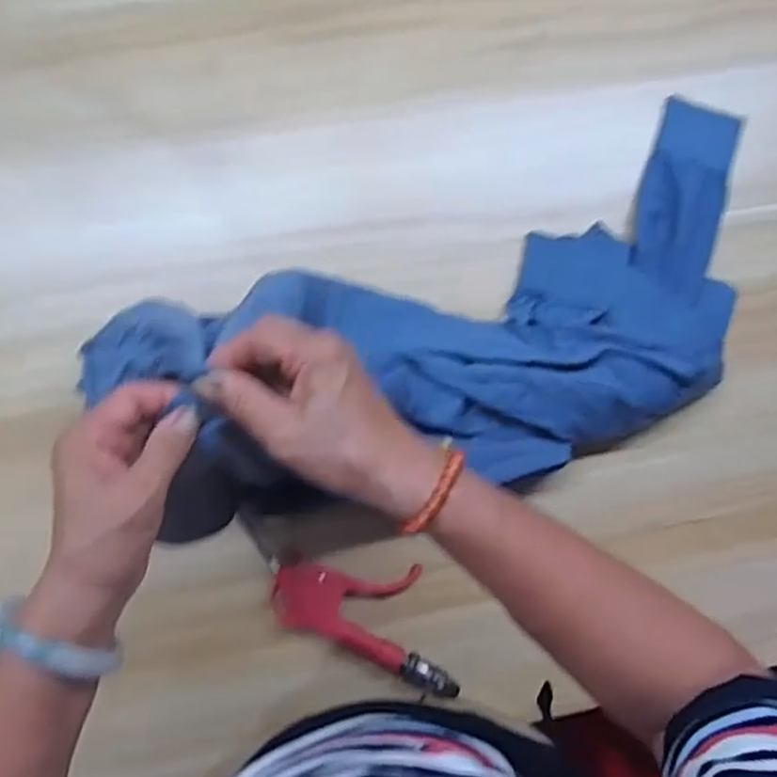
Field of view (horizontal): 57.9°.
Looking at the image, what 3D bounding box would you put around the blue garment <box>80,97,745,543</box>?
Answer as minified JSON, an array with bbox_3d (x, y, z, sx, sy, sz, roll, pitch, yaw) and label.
[{"bbox_3d":[0.075,-0.051,0.578,0.589,0.098,0.255,-17,87,-18],"label":"blue garment"}]

